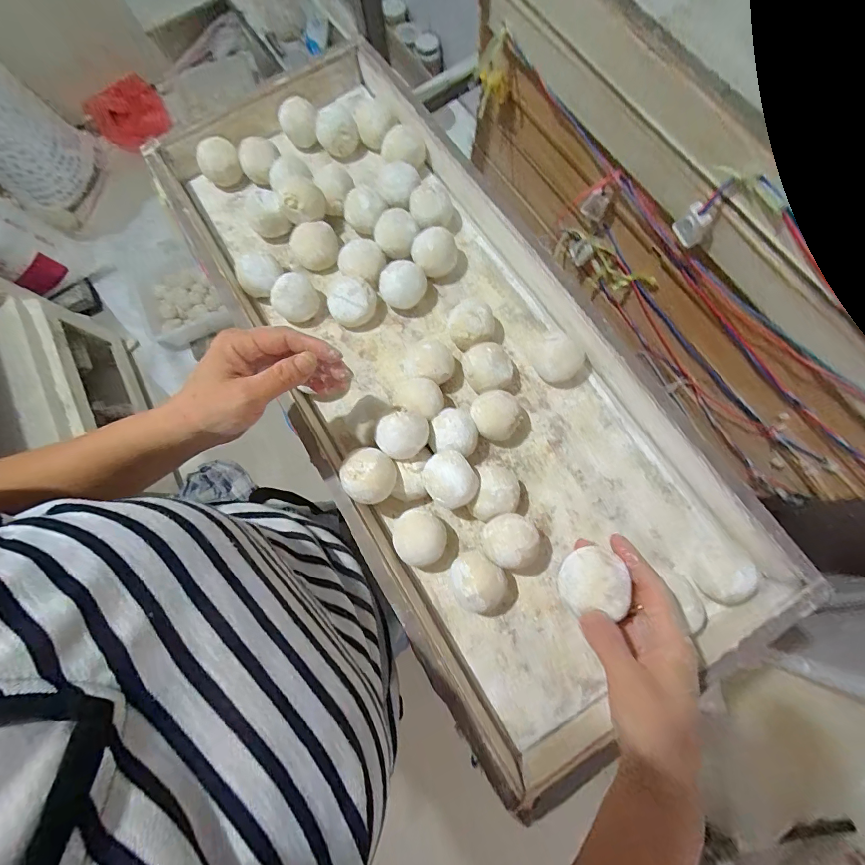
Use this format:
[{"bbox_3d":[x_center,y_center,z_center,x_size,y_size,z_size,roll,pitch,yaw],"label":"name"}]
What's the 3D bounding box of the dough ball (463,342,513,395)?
[{"bbox_3d":[0.061,-0.070,0.435,0.052,0.048,0.052,0,75,1],"label":"dough ball"}]

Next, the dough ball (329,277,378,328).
[{"bbox_3d":[-0.096,-0.158,0.477,0.055,0.041,0.046,-12,75,-2],"label":"dough ball"}]

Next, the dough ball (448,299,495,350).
[{"bbox_3d":[0.044,-0.120,0.451,0.050,0.045,0.047,0,75,1],"label":"dough ball"}]

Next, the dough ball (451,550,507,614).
[{"bbox_3d":[0.043,0.146,0.387,0.050,0.052,0.048,0,75,1],"label":"dough ball"}]

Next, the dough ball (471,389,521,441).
[{"bbox_3d":[0.068,-0.018,0.431,0.049,0.041,0.050,0,75,1],"label":"dough ball"}]

